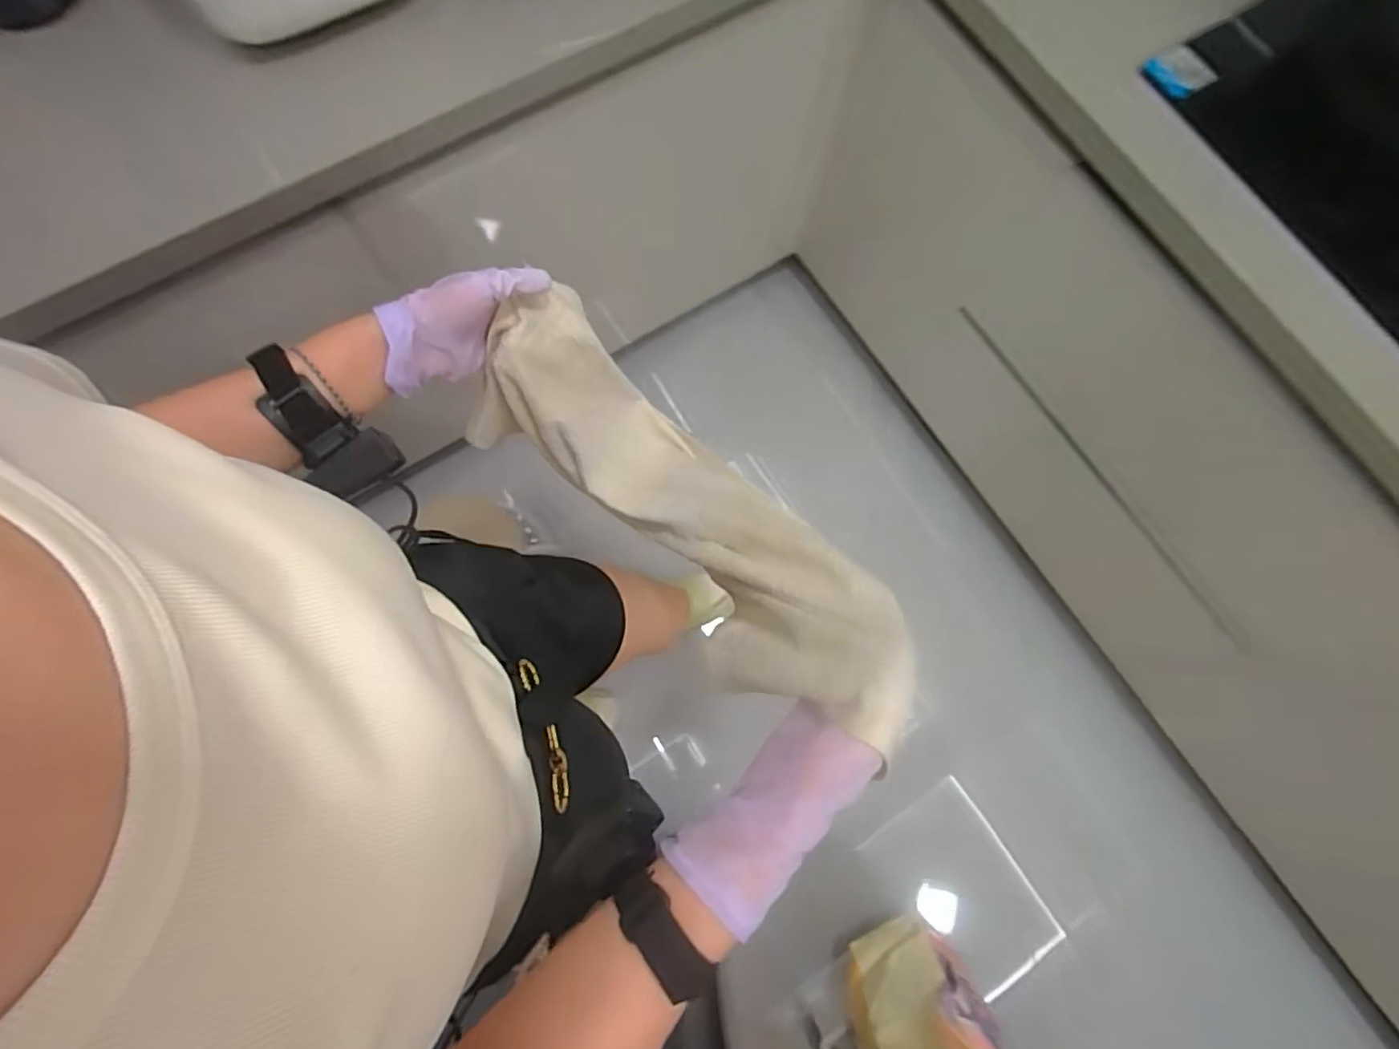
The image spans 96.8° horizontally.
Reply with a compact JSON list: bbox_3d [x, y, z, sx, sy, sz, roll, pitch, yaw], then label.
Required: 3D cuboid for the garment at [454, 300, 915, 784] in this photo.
[{"bbox_3d":[-0.007,-0.008,0.502,0.143,0.206,0.417,-43,63,-9],"label":"garment"}]

